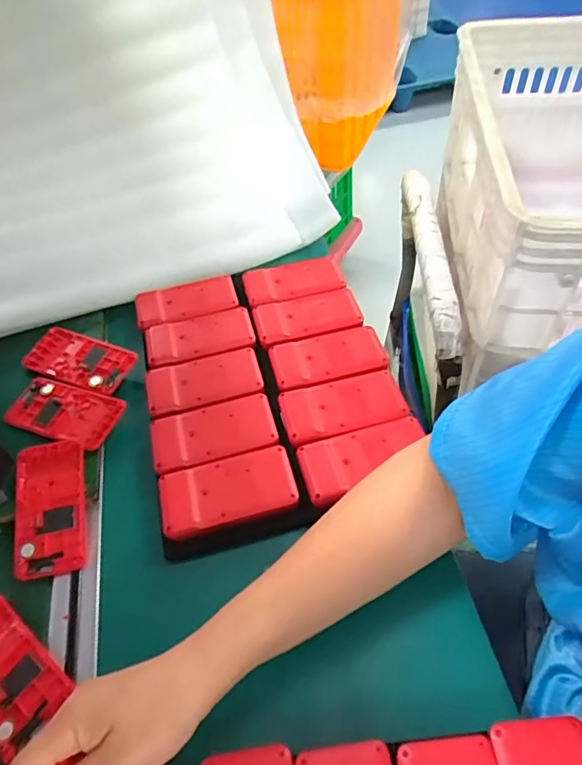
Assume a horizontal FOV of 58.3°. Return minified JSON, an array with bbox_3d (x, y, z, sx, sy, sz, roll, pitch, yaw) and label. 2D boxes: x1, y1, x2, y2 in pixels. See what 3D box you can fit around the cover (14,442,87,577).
[{"bbox_3d":[-0.220,0.115,0.478,0.062,0.016,0.118,-11,65,-6],"label":"cover"}]

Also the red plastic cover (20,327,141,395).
[{"bbox_3d":[-0.234,-0.025,0.580,0.115,0.008,0.063,19,57,16],"label":"red plastic cover"}]

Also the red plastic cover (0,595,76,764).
[{"bbox_3d":[-0.225,0.224,0.407,0.107,0.008,0.061,30,60,26],"label":"red plastic cover"}]

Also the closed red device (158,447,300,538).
[{"bbox_3d":[-0.056,0.104,0.477,0.118,0.033,0.062,-14,51,-6],"label":"closed red device"}]

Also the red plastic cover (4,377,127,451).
[{"bbox_3d":[-0.233,0.029,0.538,0.119,0.009,0.064,16,52,18],"label":"red plastic cover"}]

